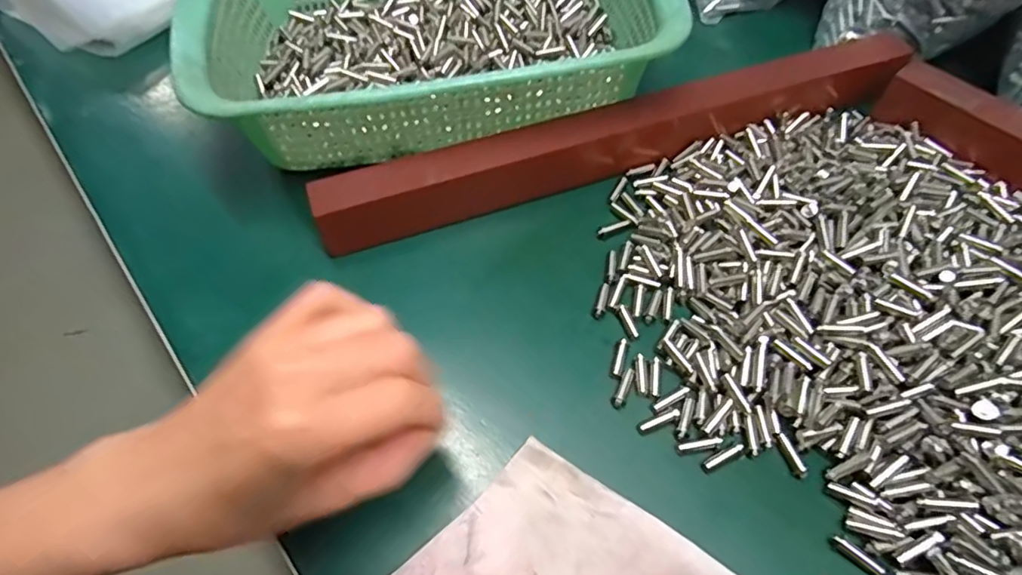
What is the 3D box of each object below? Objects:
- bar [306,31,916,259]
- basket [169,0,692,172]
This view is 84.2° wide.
[{"bbox_3d":[0.074,-0.100,0.345,0.385,0.034,0.037,-16,60,-8],"label":"bar"},{"bbox_3d":[-0.053,-0.182,0.379,0.289,0.075,0.216,-8,59,-3],"label":"basket"}]

